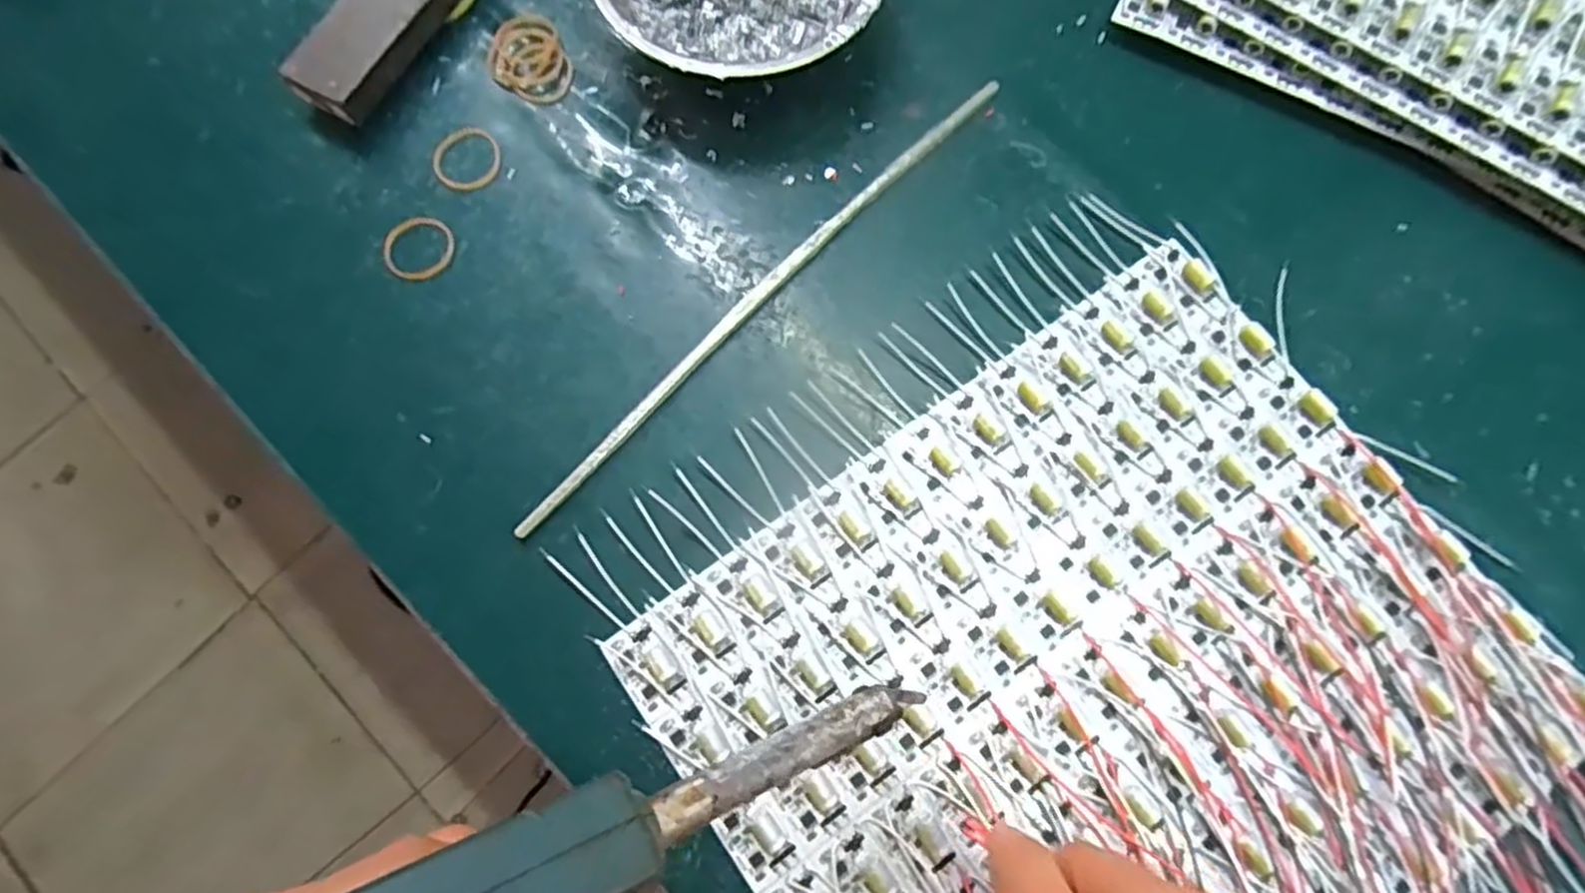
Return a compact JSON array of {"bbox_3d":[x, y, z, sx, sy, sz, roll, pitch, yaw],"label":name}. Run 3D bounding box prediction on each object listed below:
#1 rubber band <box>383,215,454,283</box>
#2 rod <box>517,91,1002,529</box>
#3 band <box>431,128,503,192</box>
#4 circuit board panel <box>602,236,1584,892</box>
[{"bbox_3d":[-0.162,-0.086,0.329,0.029,0.004,0.030,0,77,1],"label":"rubber band"},{"bbox_3d":[-0.011,-0.065,0.321,0.011,0.006,0.276,44,81,10],"label":"rod"},{"bbox_3d":[-0.146,-0.128,0.342,0.031,0.004,0.030,0,77,1],"label":"band"},{"bbox_3d":[0.117,0.088,0.282,0.287,0.009,0.241,-35,79,-7],"label":"circuit board panel"}]

